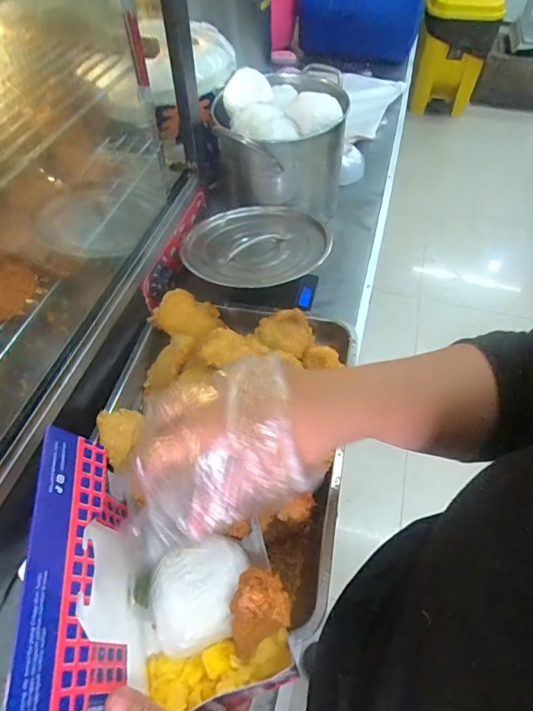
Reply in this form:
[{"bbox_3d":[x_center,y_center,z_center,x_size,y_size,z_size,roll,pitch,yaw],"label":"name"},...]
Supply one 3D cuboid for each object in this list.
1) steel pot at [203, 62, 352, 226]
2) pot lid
[{"bbox_3d":[0.022,-0.354,0.742,0.209,0.180,0.238,5,54,3],"label":"steel pot"},{"bbox_3d":[-0.018,-0.164,0.654,0.207,0.033,0.186,-34,61,-22],"label":"pot lid"}]

